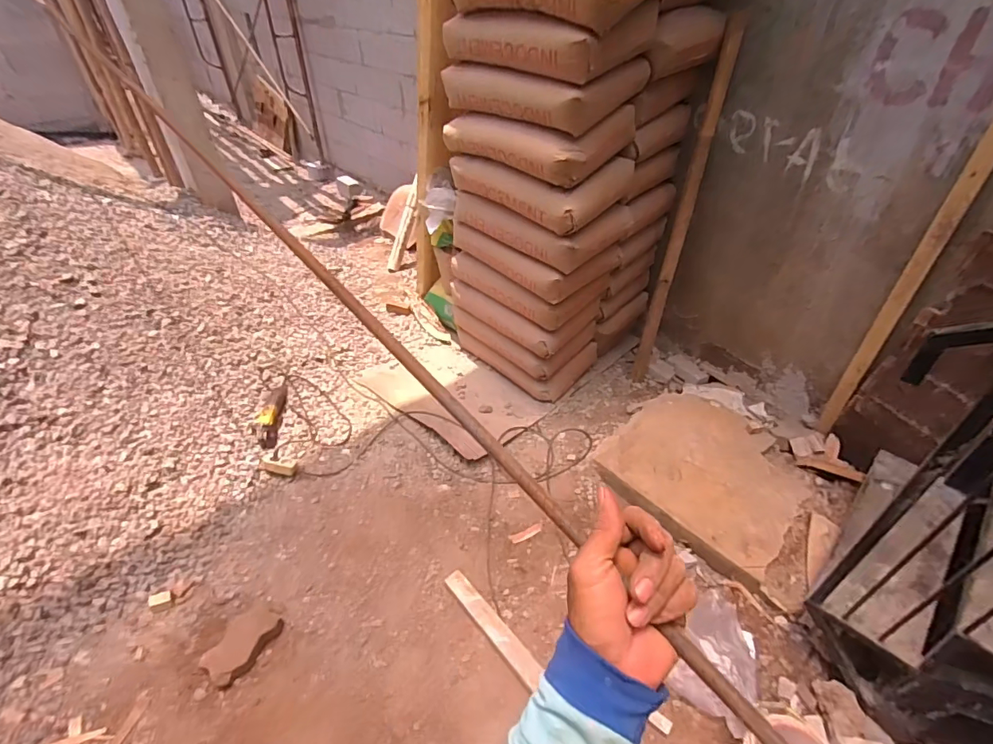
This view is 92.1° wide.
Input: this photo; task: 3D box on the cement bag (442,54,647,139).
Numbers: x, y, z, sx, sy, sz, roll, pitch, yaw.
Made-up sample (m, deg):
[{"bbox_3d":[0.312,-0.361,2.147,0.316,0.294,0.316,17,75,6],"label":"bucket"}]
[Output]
[{"bbox_3d":[0.143,-0.936,1.569,0.350,0.139,0.569,-31,49,-31],"label":"cement bag"}]

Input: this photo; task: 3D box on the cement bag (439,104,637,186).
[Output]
[{"bbox_3d":[0.130,-0.817,1.650,0.574,0.152,0.320,30,49,31],"label":"cement bag"}]

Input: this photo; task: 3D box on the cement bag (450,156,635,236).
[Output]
[{"bbox_3d":[0.155,-0.701,1.741,0.358,0.156,0.571,-31,49,-31],"label":"cement bag"}]

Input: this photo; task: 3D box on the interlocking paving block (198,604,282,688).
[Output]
[{"bbox_3d":[-0.739,0.789,1.394,0.123,0.072,0.211,20,45,23],"label":"interlocking paving block"}]

